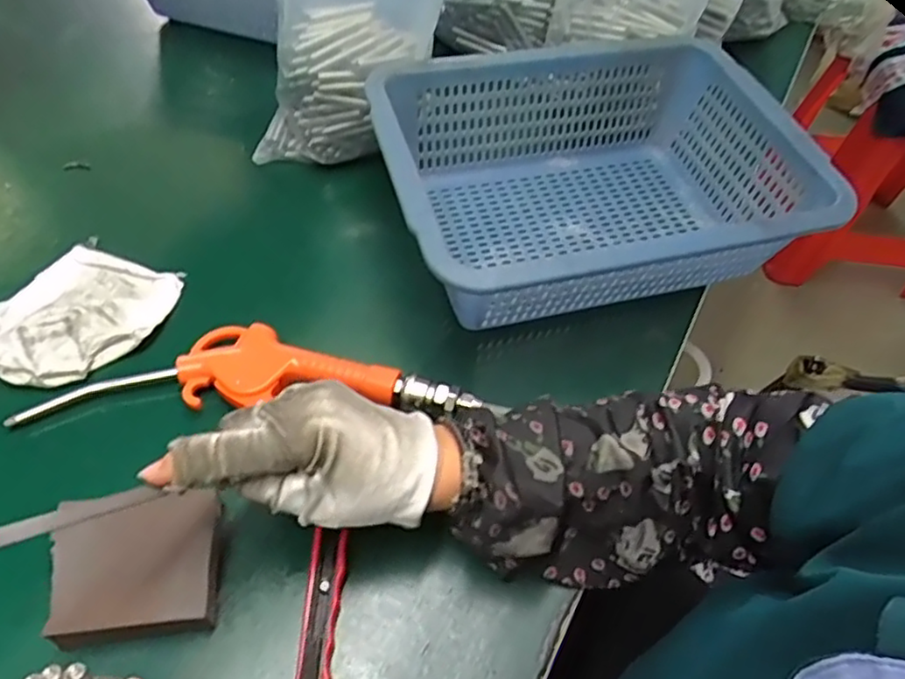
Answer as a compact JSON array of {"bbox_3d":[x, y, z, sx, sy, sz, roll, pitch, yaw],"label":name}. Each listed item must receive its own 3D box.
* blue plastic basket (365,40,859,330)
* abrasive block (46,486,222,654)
[{"bbox_3d":[0.106,-0.117,0.503,0.309,0.103,0.232,-12,54,-13],"label":"blue plastic basket"},{"bbox_3d":[-0.159,0.115,0.333,0.075,0.015,0.068,-1,69,-18],"label":"abrasive block"}]

